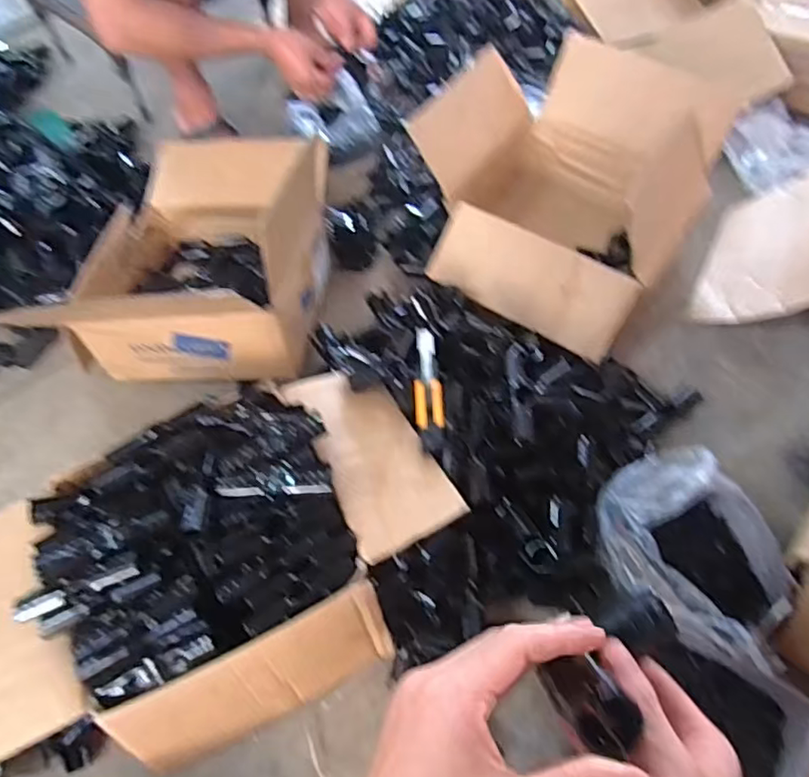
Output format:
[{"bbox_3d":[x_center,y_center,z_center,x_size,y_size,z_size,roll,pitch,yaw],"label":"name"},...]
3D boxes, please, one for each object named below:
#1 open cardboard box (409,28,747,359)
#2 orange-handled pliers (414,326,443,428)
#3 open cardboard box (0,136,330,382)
[{"bbox_3d":[0.263,-0.322,1.012,0.419,0.282,0.482,32,64,20],"label":"open cardboard box"},{"bbox_3d":[0.031,-0.016,0.802,0.037,0.013,0.160,-3,58,0],"label":"orange-handled pliers"},{"bbox_3d":[-0.319,-0.248,0.936,0.361,0.235,0.447,1,58,3],"label":"open cardboard box"}]

